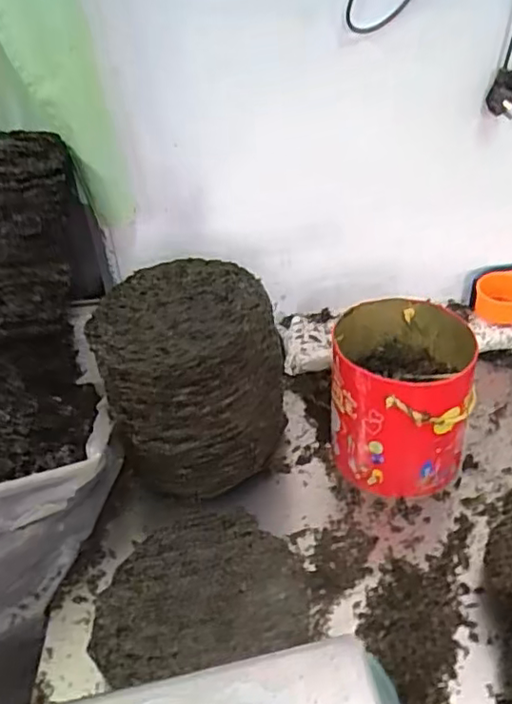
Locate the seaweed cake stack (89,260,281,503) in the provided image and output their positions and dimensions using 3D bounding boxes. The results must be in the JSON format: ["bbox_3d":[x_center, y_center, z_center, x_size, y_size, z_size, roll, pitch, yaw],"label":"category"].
[{"bbox_3d":[-0.074,0.041,0.767,0.206,0.241,0.196,-11,37,-7],"label":"seaweed cake stack"}]

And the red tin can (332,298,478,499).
[{"bbox_3d":[0.177,0.056,0.762,0.153,0.180,0.173,4,37,13],"label":"red tin can"}]

